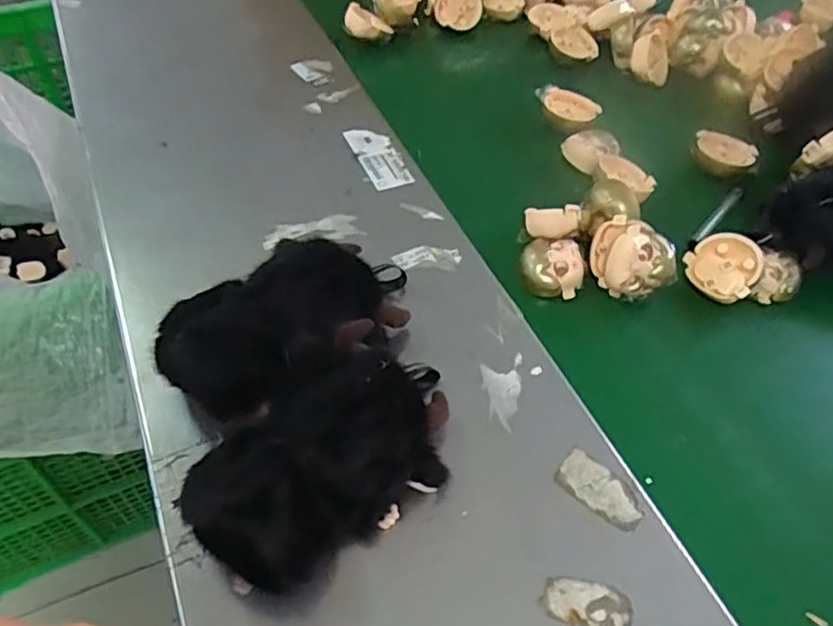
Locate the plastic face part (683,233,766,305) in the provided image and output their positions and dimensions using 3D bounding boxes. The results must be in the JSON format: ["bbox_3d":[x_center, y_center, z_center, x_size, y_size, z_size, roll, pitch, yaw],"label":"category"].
[{"bbox_3d":[0.223,-0.033,0.480,0.048,0.018,0.049,-47,57,7],"label":"plastic face part"}]

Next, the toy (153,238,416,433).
[{"bbox_3d":[-0.069,0.004,0.392,0.096,0.050,0.155,36,58,24],"label":"toy"}]

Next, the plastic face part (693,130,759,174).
[{"bbox_3d":[0.267,-0.138,0.579,0.051,0.024,0.044,26,54,18],"label":"plastic face part"}]

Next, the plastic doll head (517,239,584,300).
[{"bbox_3d":[0.098,-0.033,0.486,0.045,0.025,0.038,6,51,2],"label":"plastic doll head"}]

